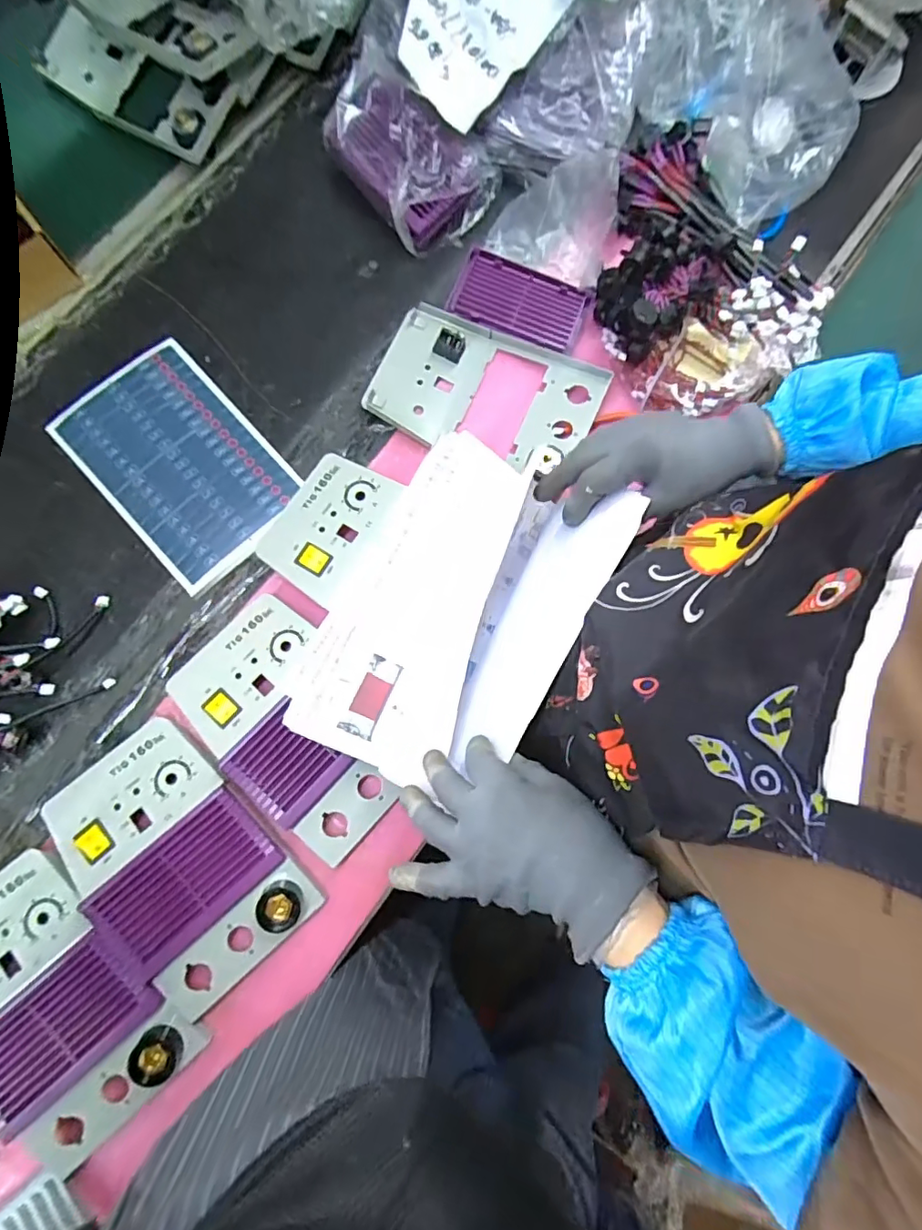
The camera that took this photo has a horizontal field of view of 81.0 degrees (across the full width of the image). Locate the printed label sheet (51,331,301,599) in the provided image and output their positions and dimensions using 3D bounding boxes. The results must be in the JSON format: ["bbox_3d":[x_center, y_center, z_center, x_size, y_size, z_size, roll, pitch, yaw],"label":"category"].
[{"bbox_3d":[-0.299,-0.164,0.570,0.162,0.008,0.250,-41,85,-8],"label":"printed label sheet"}]

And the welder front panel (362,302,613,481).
[{"bbox_3d":[0.022,-0.244,0.581,0.238,0.028,0.154,27,81,0],"label":"welder front panel"}]

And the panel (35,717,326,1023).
[{"bbox_3d":[-0.259,0.224,0.488,0.152,0.033,0.235,-43,87,-8],"label":"panel"}]

